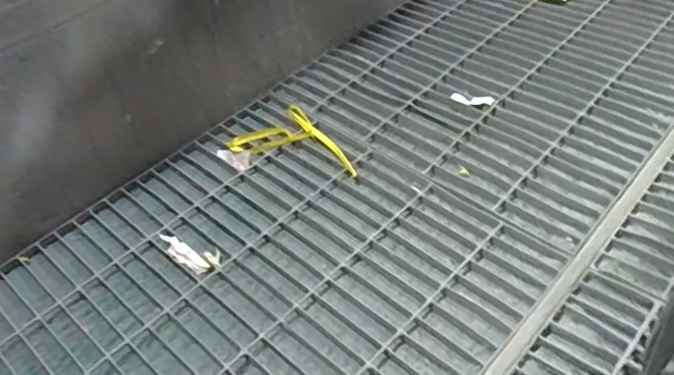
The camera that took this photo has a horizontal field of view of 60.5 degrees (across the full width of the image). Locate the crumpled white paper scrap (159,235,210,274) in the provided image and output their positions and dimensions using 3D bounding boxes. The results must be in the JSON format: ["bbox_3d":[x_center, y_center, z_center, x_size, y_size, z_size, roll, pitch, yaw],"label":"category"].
[{"bbox_3d":[-0.332,0.140,1.244,0.150,0.014,0.036,29,55,32],"label":"crumpled white paper scrap"}]

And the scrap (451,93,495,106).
[{"bbox_3d":[0.360,-0.234,1.540,0.111,0.020,0.036,12,47,20],"label":"scrap"}]

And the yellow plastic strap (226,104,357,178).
[{"bbox_3d":[-0.109,-0.096,1.421,0.212,0.032,0.291,-32,49,-22],"label":"yellow plastic strap"}]

